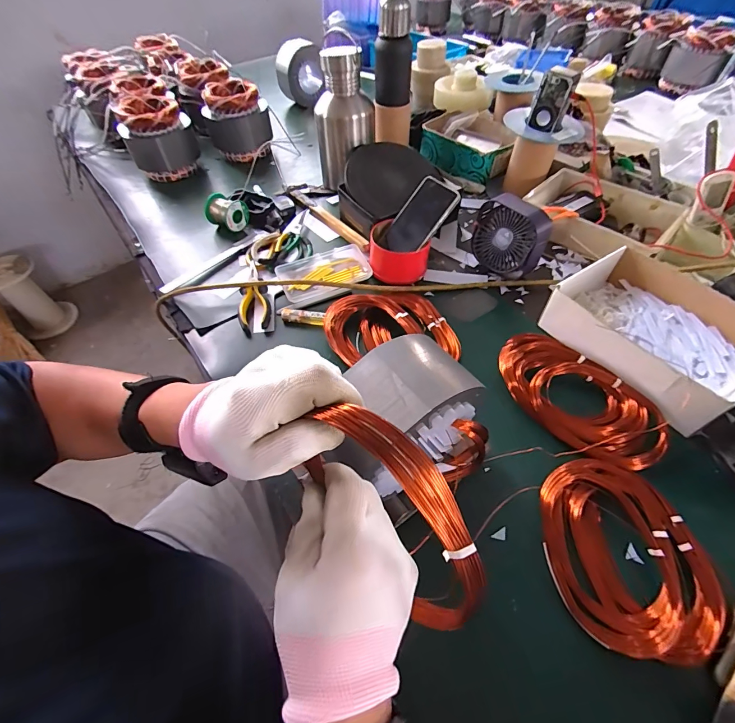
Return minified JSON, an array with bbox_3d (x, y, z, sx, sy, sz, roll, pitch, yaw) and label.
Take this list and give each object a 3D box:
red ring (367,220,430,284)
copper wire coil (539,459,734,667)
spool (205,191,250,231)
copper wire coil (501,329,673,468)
[{"bbox_3d":[0.055,-0.192,0.655,0.102,0.050,0.097,-1,53,2],"label":"red ring"},{"bbox_3d":[0.265,0.190,0.383,0.150,0.029,0.178,-5,53,-2],"label":"copper wire coil"},{"bbox_3d":[-0.282,-0.299,0.753,0.072,0.049,0.058,28,59,22],"label":"spool"},{"bbox_3d":[0.268,0.042,0.497,0.113,0.051,0.229,-25,56,-16],"label":"copper wire coil"}]

